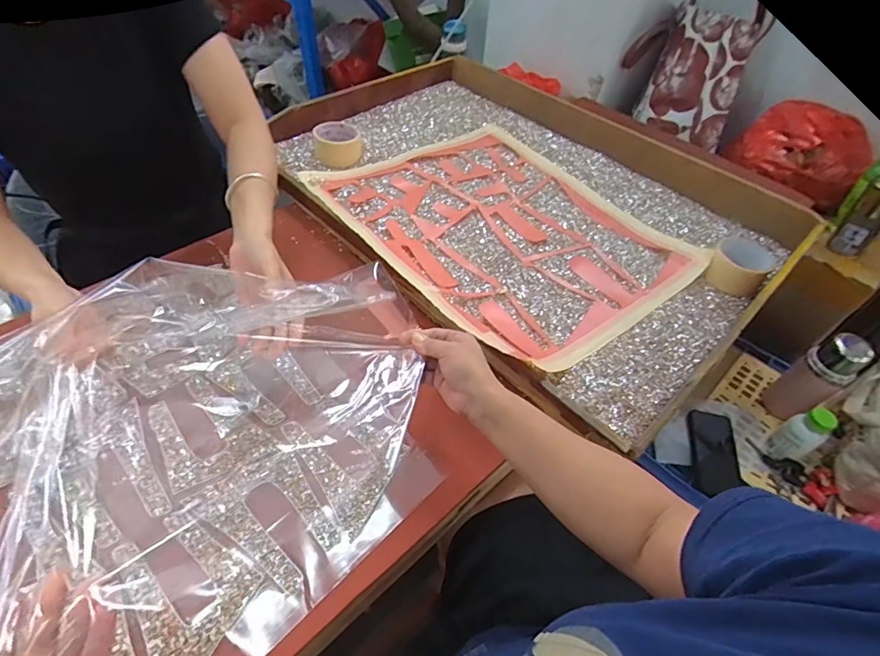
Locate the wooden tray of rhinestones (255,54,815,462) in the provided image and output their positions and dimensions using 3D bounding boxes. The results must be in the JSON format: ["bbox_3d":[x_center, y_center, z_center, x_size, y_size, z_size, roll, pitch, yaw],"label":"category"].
[{"bbox_3d":[0.132,-0.269,0.847,0.650,0.080,0.887,-36,60,-27],"label":"wooden tray of rhinestones"}]

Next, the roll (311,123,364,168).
[{"bbox_3d":[-0.199,-0.368,0.904,0.094,0.048,0.112,-14,52,-13],"label":"roll"}]

